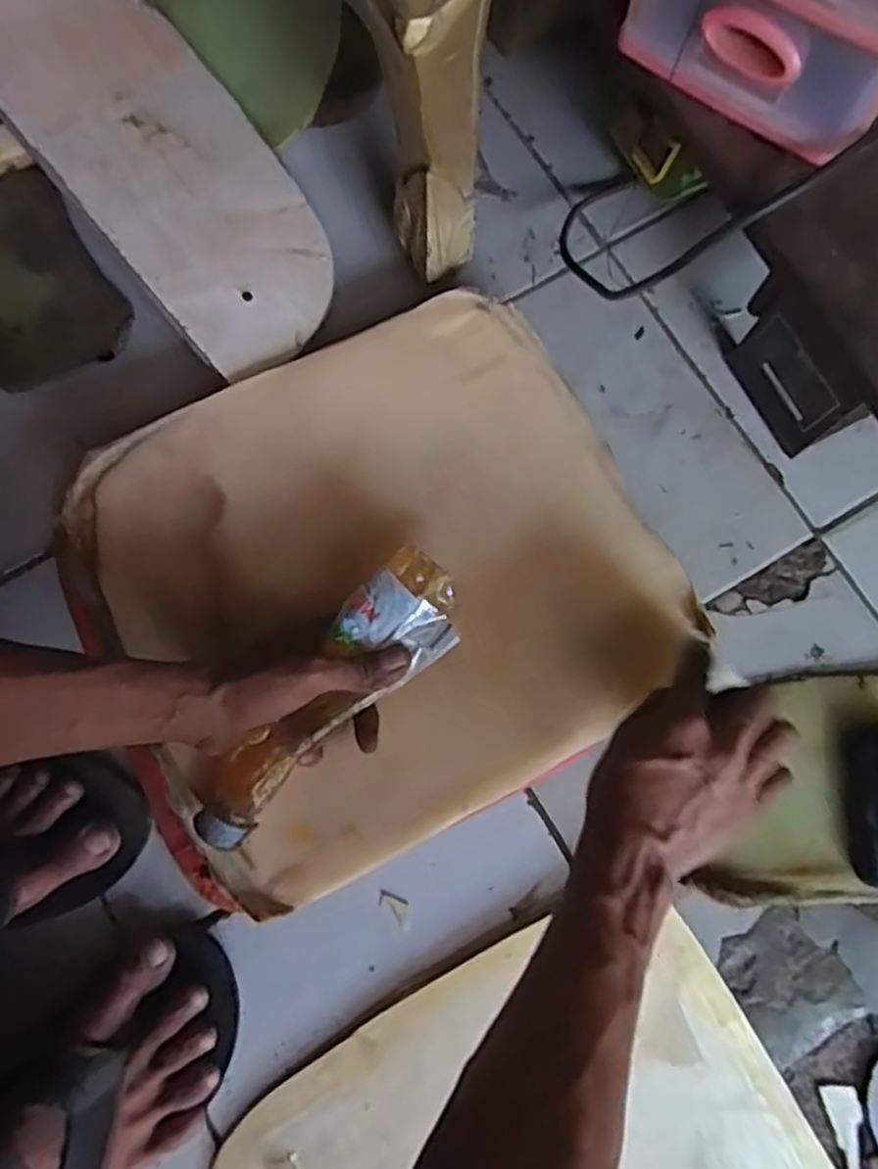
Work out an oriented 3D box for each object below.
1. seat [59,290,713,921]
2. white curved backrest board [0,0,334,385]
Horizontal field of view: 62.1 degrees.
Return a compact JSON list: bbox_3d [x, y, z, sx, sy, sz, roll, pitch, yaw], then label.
[{"bbox_3d":[-0.045,-0.005,0.520,0.392,0.037,0.344,-26,81,-4],"label":"seat"},{"bbox_3d":[-0.228,-0.351,0.584,0.153,0.015,0.401,-40,88,-14],"label":"white curved backrest board"}]

